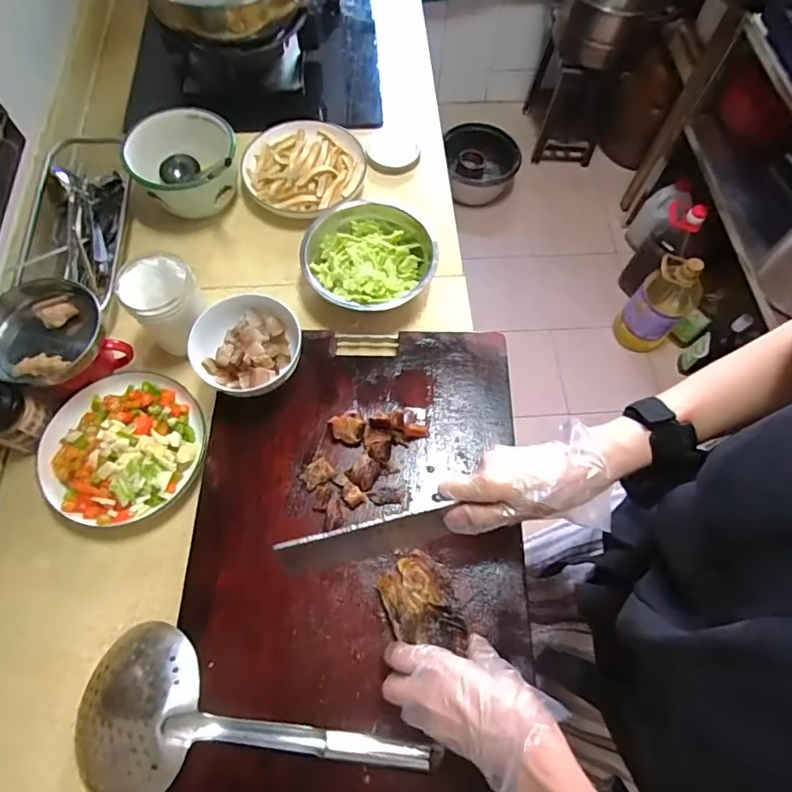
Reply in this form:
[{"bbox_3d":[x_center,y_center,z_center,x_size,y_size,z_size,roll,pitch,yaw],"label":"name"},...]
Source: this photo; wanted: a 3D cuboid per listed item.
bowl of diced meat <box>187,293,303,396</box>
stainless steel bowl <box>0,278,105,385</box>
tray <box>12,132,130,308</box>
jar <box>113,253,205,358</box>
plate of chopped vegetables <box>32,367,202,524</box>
[{"bbox_3d":[-0.173,-0.050,0.574,0.117,0.064,0.115,1,67,-2],"label":"bowl of diced meat"},{"bbox_3d":[-0.394,-0.070,0.559,0.103,0.032,0.129,35,59,-17],"label":"stainless steel bowl"},{"bbox_3d":[-0.424,-0.242,0.669,0.108,0.061,0.243,-2,67,-4],"label":"tray"},{"bbox_3d":[-0.272,-0.110,0.593,0.080,0.094,0.078,1,67,-2],"label":"jar"},{"bbox_3d":[-0.316,0.051,0.562,0.177,0.041,0.175,1,67,-2],"label":"plate of chopped vegetables"}]

